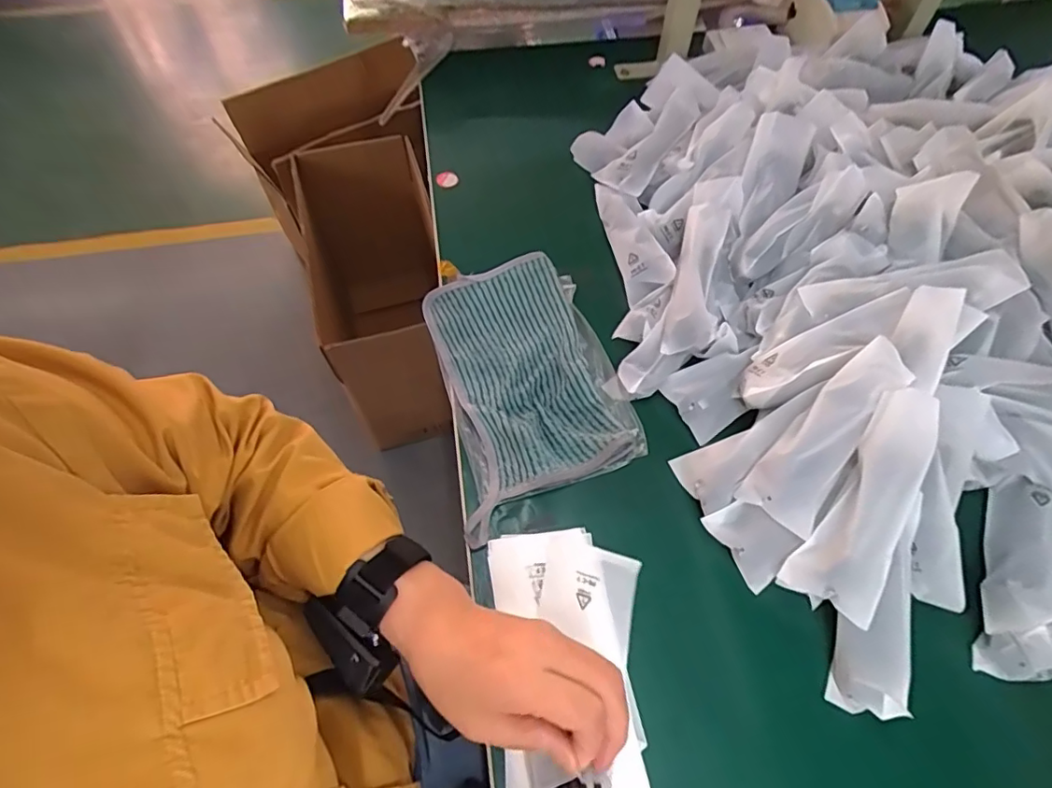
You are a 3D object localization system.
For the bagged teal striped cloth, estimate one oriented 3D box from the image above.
[{"bbox_3d":[0.001,-0.017,0.476,0.152,0.031,0.230,-16,61,-9],"label":"bagged teal striped cloth"}]

